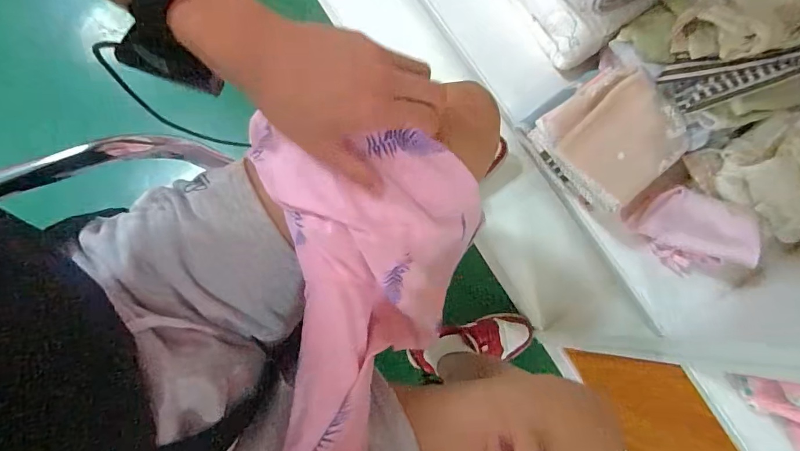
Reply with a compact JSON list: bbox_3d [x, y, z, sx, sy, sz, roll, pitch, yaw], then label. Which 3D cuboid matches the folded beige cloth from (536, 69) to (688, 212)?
[{"bbox_3d":[0.234,-0.101,0.463,0.125,0.046,0.131,-38,81,-8],"label":"folded beige cloth"}]

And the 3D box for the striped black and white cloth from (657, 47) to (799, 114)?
[{"bbox_3d":[0.361,-0.156,0.440,0.158,0.036,0.044,-8,77,18],"label":"striped black and white cloth"}]

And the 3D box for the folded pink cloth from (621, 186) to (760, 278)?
[{"bbox_3d":[0.338,0.006,0.486,0.093,0.049,0.123,-47,53,5],"label":"folded pink cloth"}]

